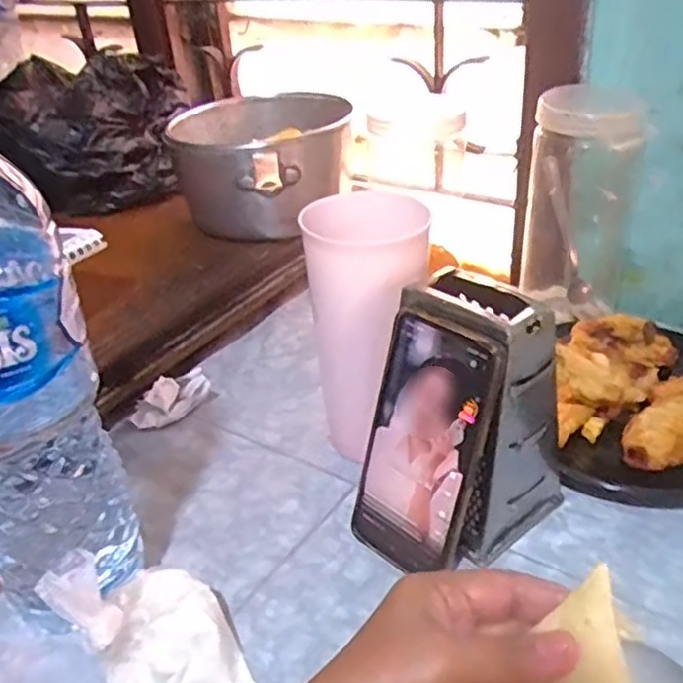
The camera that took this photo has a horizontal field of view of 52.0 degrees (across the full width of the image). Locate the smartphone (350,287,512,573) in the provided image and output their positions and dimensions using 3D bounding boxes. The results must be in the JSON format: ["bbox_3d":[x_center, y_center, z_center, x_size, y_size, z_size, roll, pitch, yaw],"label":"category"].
[{"bbox_3d":[0.051,0.060,0.436,0.017,0.170,0.077,-4,24,-42],"label":"smartphone"}]

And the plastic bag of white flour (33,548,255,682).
[{"bbox_3d":[-0.108,0.157,0.391,0.085,0.079,0.078,-22,36,-26],"label":"plastic bag of white flour"}]

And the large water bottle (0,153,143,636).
[{"bbox_3d":[-0.179,0.035,0.389,0.084,0.299,0.090,-24,37,-25],"label":"large water bottle"}]

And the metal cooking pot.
[{"bbox_3d":[-0.078,-0.184,0.730,0.181,0.093,0.198,-12,34,-8],"label":"metal cooking pot"}]

